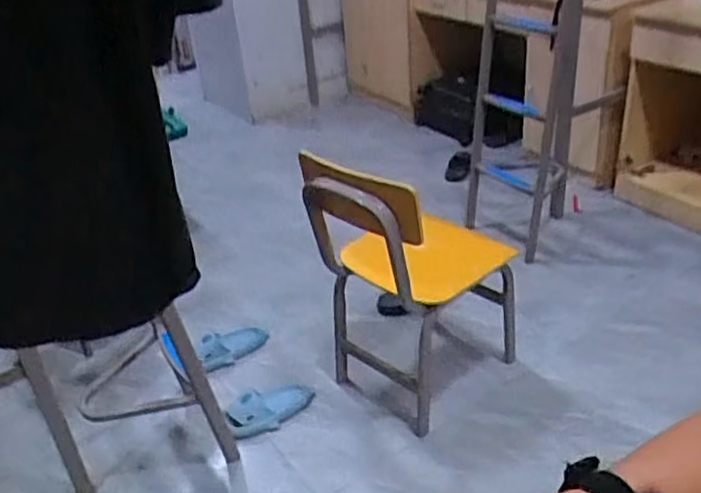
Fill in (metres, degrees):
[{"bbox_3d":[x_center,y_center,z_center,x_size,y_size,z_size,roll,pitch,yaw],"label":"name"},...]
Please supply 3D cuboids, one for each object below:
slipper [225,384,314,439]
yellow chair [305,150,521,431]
[{"bbox_3d":[-0.216,0.432,1.884,0.249,0.093,0.103,-14,29,-39],"label":"slipper"},{"bbox_3d":[0.176,0.064,1.826,0.481,0.681,0.381,-30,38,-33],"label":"yellow chair"}]

